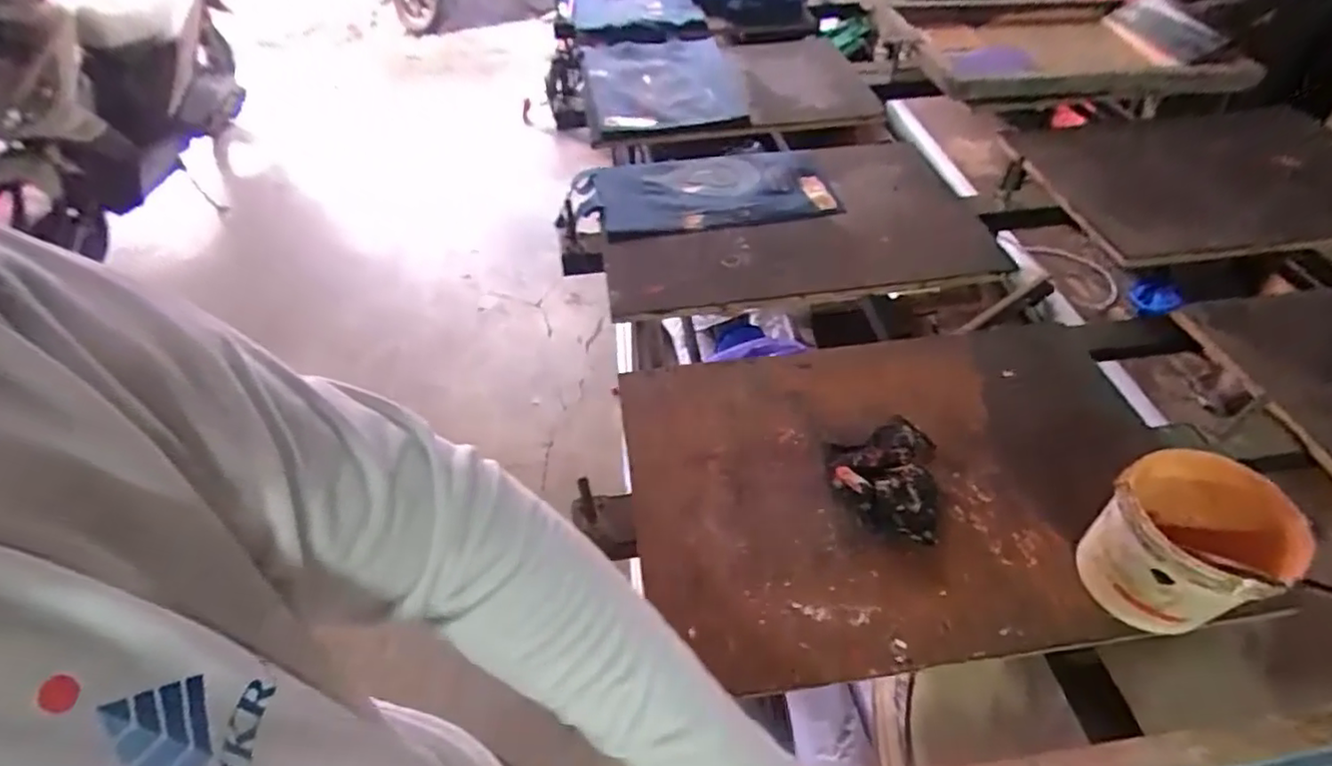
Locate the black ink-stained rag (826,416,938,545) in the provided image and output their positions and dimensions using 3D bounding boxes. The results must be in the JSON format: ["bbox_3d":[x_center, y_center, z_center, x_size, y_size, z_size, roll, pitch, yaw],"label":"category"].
[{"bbox_3d":[0.233,0.089,0.682,0.110,0.029,0.151,12,49,11],"label":"black ink-stained rag"}]

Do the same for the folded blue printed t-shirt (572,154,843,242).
[{"bbox_3d":[0.071,-0.334,1.100,0.443,0.036,0.275,-14,49,-11],"label":"folded blue printed t-shirt"}]

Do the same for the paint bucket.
[{"bbox_3d":[0.453,0.147,0.571,0.125,0.126,0.125,-1,48,1],"label":"paint bucket"}]

